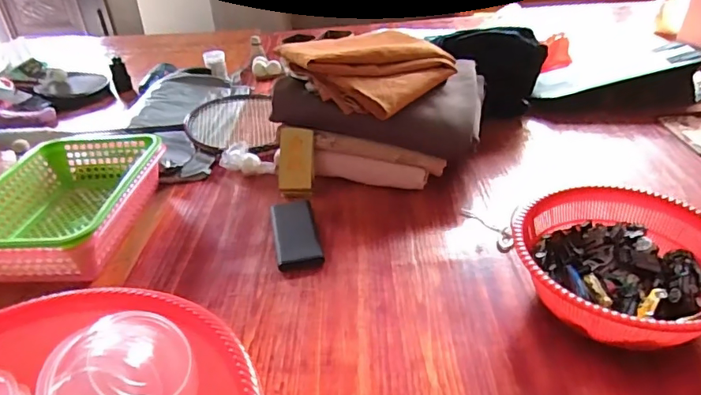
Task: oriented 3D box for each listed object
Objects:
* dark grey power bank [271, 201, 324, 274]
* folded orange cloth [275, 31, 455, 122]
[{"bbox_3d":[-0.080,0.053,0.735,0.063,0.020,0.150,-10,33,-8],"label":"dark grey power bank"},{"bbox_3d":[0.023,-0.227,0.854,0.244,0.077,0.221,24,42,35],"label":"folded orange cloth"}]

